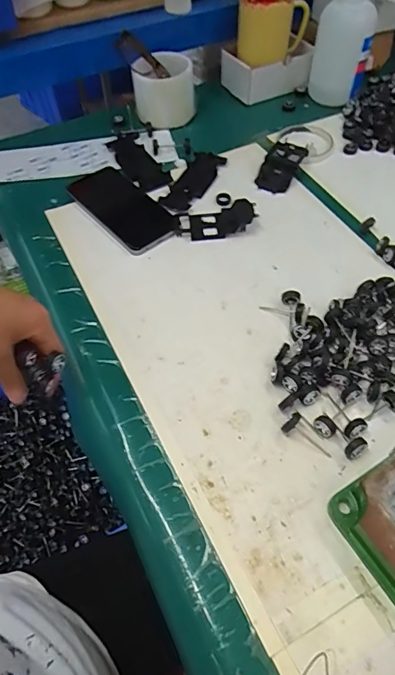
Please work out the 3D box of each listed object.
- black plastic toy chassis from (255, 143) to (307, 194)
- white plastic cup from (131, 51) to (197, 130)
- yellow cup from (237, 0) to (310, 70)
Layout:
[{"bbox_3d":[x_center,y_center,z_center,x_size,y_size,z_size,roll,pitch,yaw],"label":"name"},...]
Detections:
[{"bbox_3d":[0.112,-0.232,0.611,0.047,0.018,0.091,23,59,18],"label":"black plastic toy chassis"},{"bbox_3d":[-0.050,-0.370,0.677,0.089,0.072,0.082,-3,54,0],"label":"white plastic cup"},{"bbox_3d":[0.111,-0.482,0.708,0.075,0.084,0.113,36,63,24],"label":"yellow cup"}]

